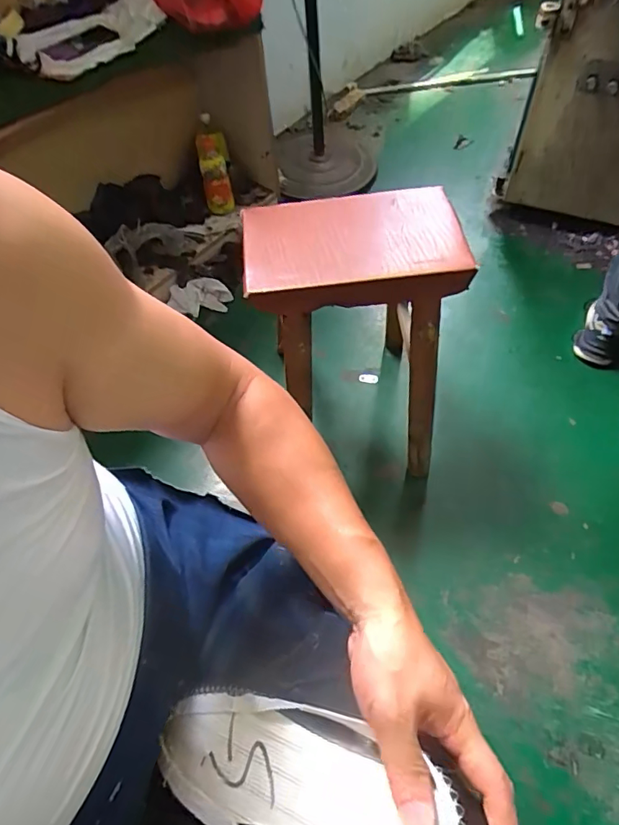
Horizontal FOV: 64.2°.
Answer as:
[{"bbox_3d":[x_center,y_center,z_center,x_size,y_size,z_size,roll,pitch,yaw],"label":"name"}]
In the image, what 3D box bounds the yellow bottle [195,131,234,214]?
[{"bbox_3d":[-0.288,-0.745,1.502,0.089,0.083,0.251,-9,80,-3],"label":"yellow bottle"}]

